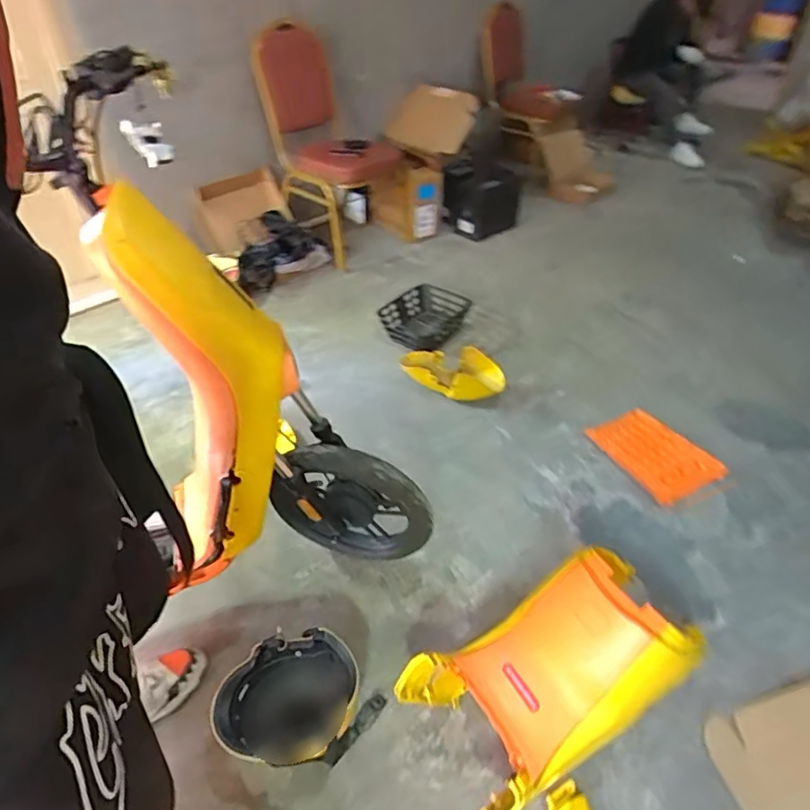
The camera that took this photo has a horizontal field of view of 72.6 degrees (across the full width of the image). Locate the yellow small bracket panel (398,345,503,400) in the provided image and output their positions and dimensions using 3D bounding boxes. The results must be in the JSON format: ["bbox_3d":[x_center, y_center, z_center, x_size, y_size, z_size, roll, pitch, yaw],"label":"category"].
[{"bbox_3d":[0.146,-0.112,1.755,0.342,0.077,0.190,16,57,30],"label":"yellow small bracket panel"}]

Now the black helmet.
[{"bbox_3d":[-0.212,0.558,1.038,0.237,0.135,0.248,0,41,0],"label":"black helmet"}]

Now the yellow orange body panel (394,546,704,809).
[{"bbox_3d":[0.243,0.458,0.962,0.441,0.206,0.268,-43,46,4],"label":"yellow orange body panel"}]

